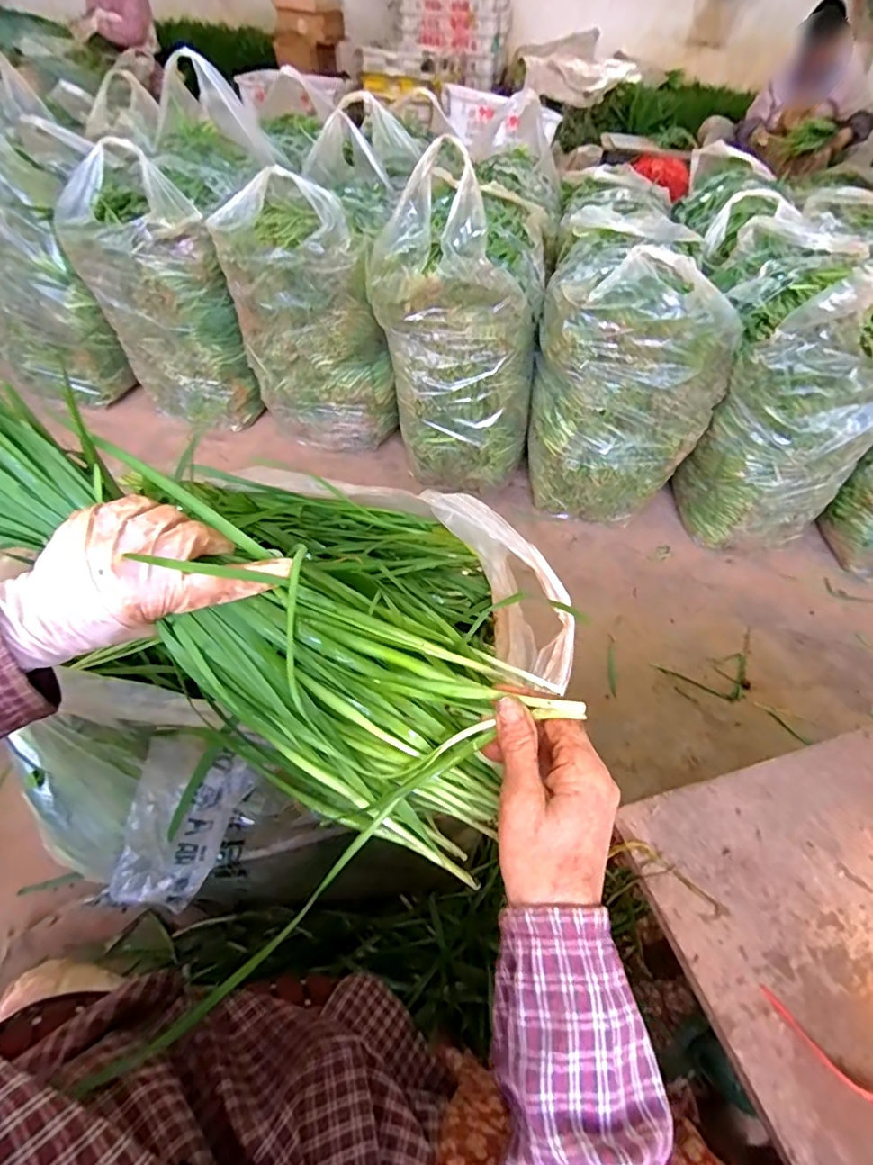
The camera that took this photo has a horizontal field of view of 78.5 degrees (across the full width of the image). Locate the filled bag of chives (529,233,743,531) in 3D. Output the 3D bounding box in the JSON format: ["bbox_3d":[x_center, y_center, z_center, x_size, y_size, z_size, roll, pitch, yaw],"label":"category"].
[{"bbox_3d":[0.384,-0.421,1.160,0.349,0.480,0.358,8,49,2],"label":"filled bag of chives"}]

